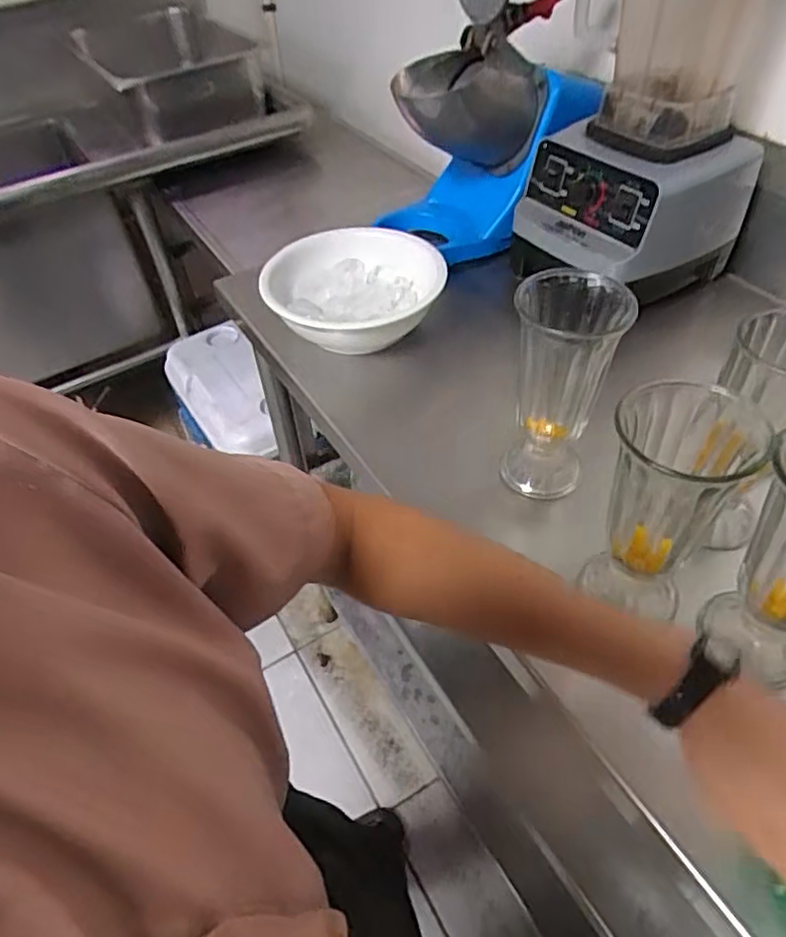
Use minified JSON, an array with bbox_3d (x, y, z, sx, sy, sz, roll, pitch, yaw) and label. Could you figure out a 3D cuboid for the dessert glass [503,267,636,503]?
[{"bbox_3d":[0.140,-0.069,0.538,0.082,0.179,0.098,8,50,12],"label":"dessert glass"}]

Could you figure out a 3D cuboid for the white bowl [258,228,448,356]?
[{"bbox_3d":[-0.045,-0.207,0.756,0.203,0.076,0.207,-7,48,-1],"label":"white bowl"}]

